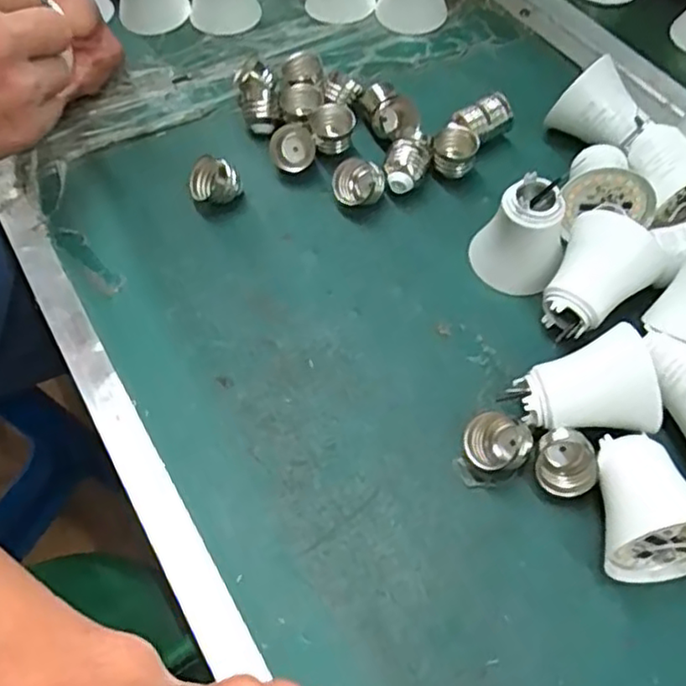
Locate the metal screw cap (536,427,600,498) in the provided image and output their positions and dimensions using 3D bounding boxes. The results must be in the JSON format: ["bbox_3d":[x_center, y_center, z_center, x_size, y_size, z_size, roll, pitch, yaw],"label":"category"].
[{"bbox_3d":[0.104,0.057,0.310,0.026,0.019,0.031,19,61,11],"label":"metal screw cap"}]

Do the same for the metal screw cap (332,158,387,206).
[{"bbox_3d":[0.010,-0.096,0.400,0.031,0.020,0.031,-3,68,6],"label":"metal screw cap"}]

